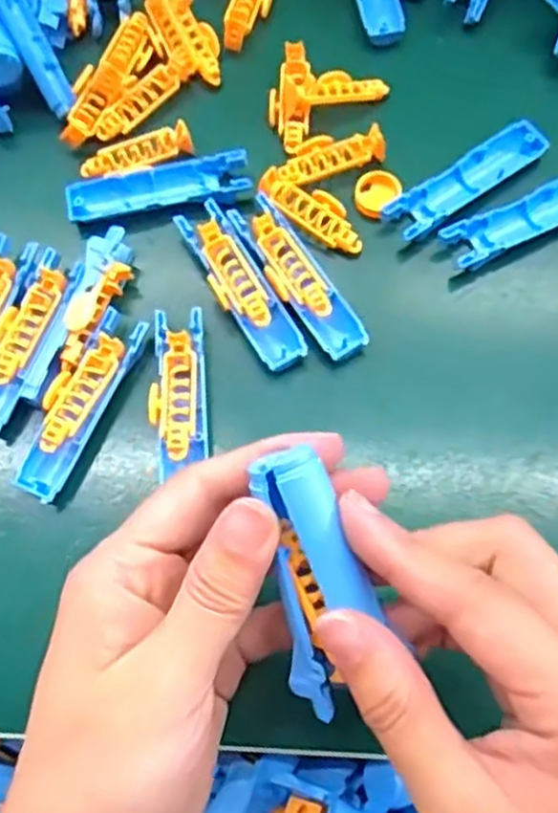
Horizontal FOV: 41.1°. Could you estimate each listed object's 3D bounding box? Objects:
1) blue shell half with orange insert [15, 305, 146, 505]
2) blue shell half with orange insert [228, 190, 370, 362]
[{"bbox_3d":[-0.076,-0.002,0.284,0.020,0.013,0.076,25,74,10],"label":"blue shell half with orange insert"},{"bbox_3d":[0.007,-0.052,0.295,0.020,0.007,0.076,-32,73,-9],"label":"blue shell half with orange insert"}]

